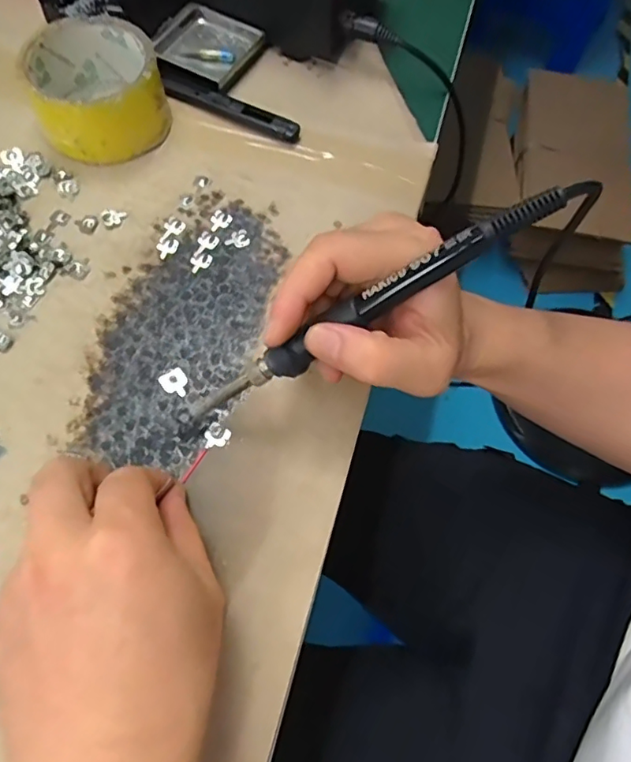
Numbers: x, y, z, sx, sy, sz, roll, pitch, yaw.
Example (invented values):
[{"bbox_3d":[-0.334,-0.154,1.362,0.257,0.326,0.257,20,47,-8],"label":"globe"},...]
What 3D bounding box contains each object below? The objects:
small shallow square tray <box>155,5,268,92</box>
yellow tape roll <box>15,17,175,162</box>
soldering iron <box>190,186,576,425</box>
[{"bbox_3d":[-0.082,-0.255,0.411,0.069,0.013,0.070,24,66,7],"label":"small shallow square tray"},{"bbox_3d":[-0.147,-0.199,0.366,0.082,0.048,0.084,1,65,-3],"label":"yellow tape roll"},{"bbox_3d":[0.017,-0.028,0.244,0.194,0.014,0.015,-30,66,21],"label":"soldering iron"}]

